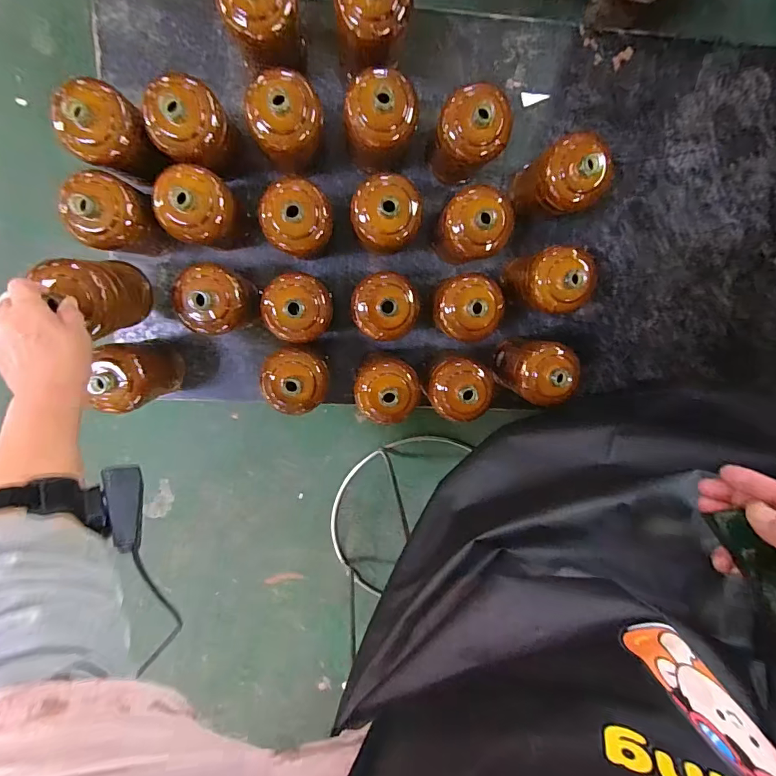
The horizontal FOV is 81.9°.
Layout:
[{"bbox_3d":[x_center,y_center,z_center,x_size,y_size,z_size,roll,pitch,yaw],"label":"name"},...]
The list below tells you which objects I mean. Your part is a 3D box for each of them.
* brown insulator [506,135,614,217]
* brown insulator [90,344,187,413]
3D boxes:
[{"bbox_3d":[0.246,-0.300,0.656,0.088,0.187,0.089,-1,101,-5],"label":"brown insulator"},{"bbox_3d":[-0.368,-0.019,0.644,0.085,0.151,0.092,-1,101,-5],"label":"brown insulator"}]

